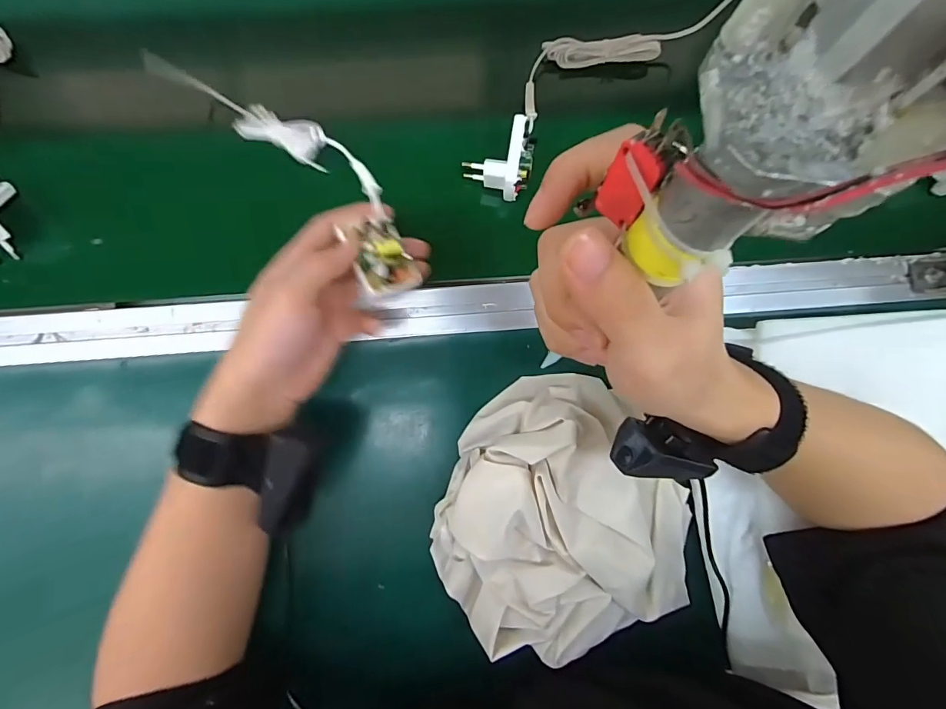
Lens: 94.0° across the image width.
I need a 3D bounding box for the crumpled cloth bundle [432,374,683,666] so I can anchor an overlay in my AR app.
[{"bbox_3d":[0.067,0.133,0.338,0.187,0.049,0.203,0,84,-5],"label":"crumpled cloth bundle"}]

